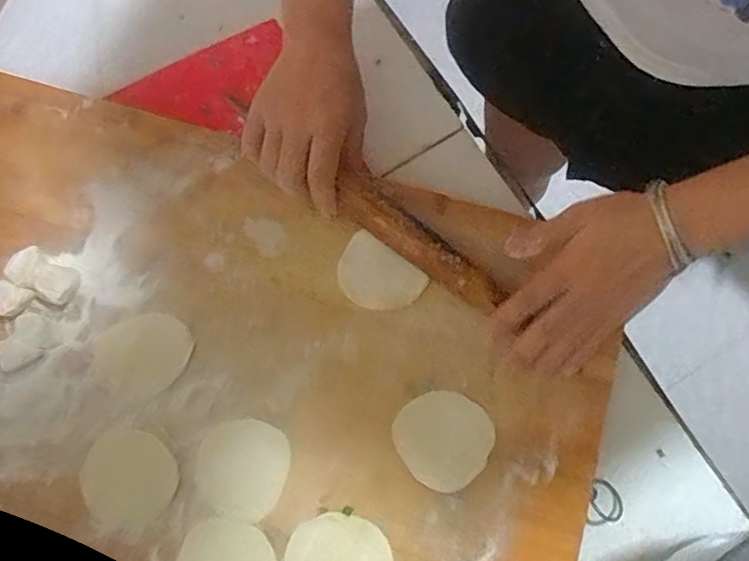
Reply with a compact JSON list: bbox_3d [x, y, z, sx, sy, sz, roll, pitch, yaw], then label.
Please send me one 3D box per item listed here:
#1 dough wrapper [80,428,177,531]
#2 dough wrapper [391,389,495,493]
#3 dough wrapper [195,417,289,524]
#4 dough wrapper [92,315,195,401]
[{"bbox_3d":[-0.179,0.144,0.400,0.066,0.004,0.064,0,79,0],"label":"dough wrapper"},{"bbox_3d":[0.052,0.116,0.407,0.067,0.004,0.067,0,79,0],"label":"dough wrapper"},{"bbox_3d":[-0.097,0.137,0.402,0.064,0.004,0.068,0,79,0],"label":"dough wrapper"},{"bbox_3d":[-0.177,0.058,0.418,0.073,0.004,0.060,-18,80,-4],"label":"dough wrapper"}]

